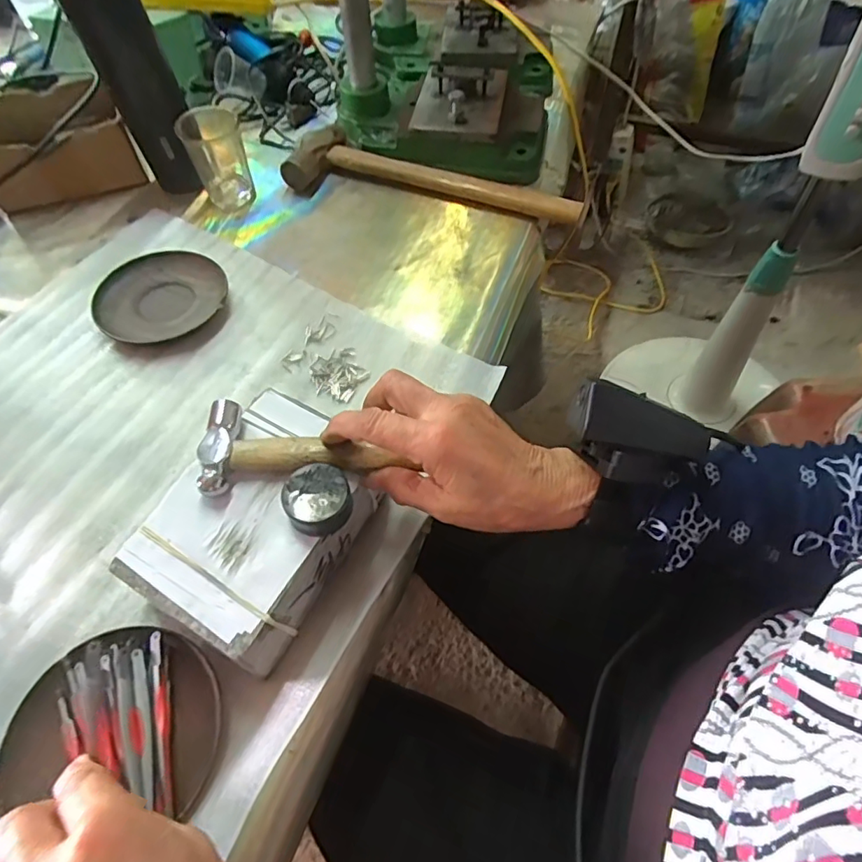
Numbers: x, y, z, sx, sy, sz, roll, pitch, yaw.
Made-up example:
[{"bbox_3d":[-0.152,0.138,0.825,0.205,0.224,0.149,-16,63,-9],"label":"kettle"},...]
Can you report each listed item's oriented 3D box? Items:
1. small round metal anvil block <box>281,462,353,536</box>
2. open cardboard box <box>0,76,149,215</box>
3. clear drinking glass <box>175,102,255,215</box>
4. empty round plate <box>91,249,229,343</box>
[{"bbox_3d":[-0.066,0.040,0.310,0.036,0.022,0.036,-1,56,1],"label":"small round metal anvil block"},{"bbox_3d":[-0.416,-0.317,0.594,0.151,0.071,0.133,-24,59,-14],"label":"open cardboard box"},{"bbox_3d":[-0.225,-0.291,0.567,0.057,0.082,0.062,-19,58,-11],"label":"clear drinking glass"},{"bbox_3d":[-0.244,-0.123,0.485,0.110,0.020,0.099,-24,59,-14],"label":"empty round plate"}]

